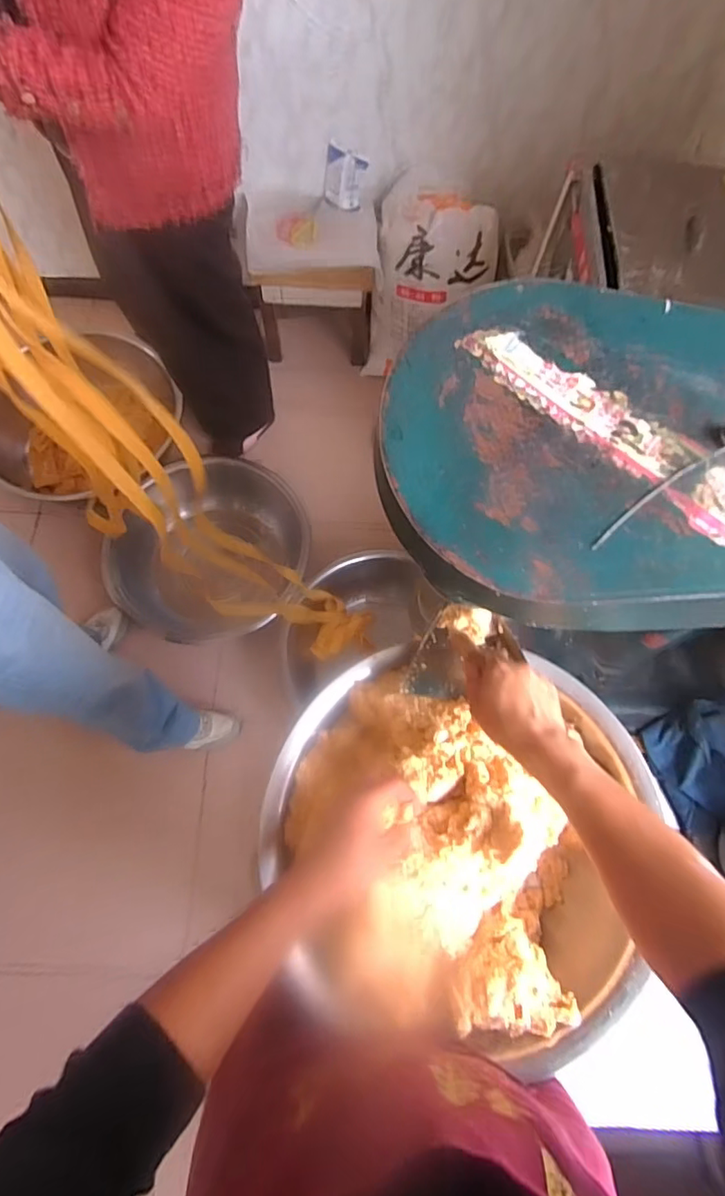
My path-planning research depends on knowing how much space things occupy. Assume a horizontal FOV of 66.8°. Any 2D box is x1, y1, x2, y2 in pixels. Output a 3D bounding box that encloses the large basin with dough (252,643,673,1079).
[{"bbox_3d":[0.114,0.282,0.661,0.409,0.175,0.402,1,71,-2],"label":"large basin with dough"}]

